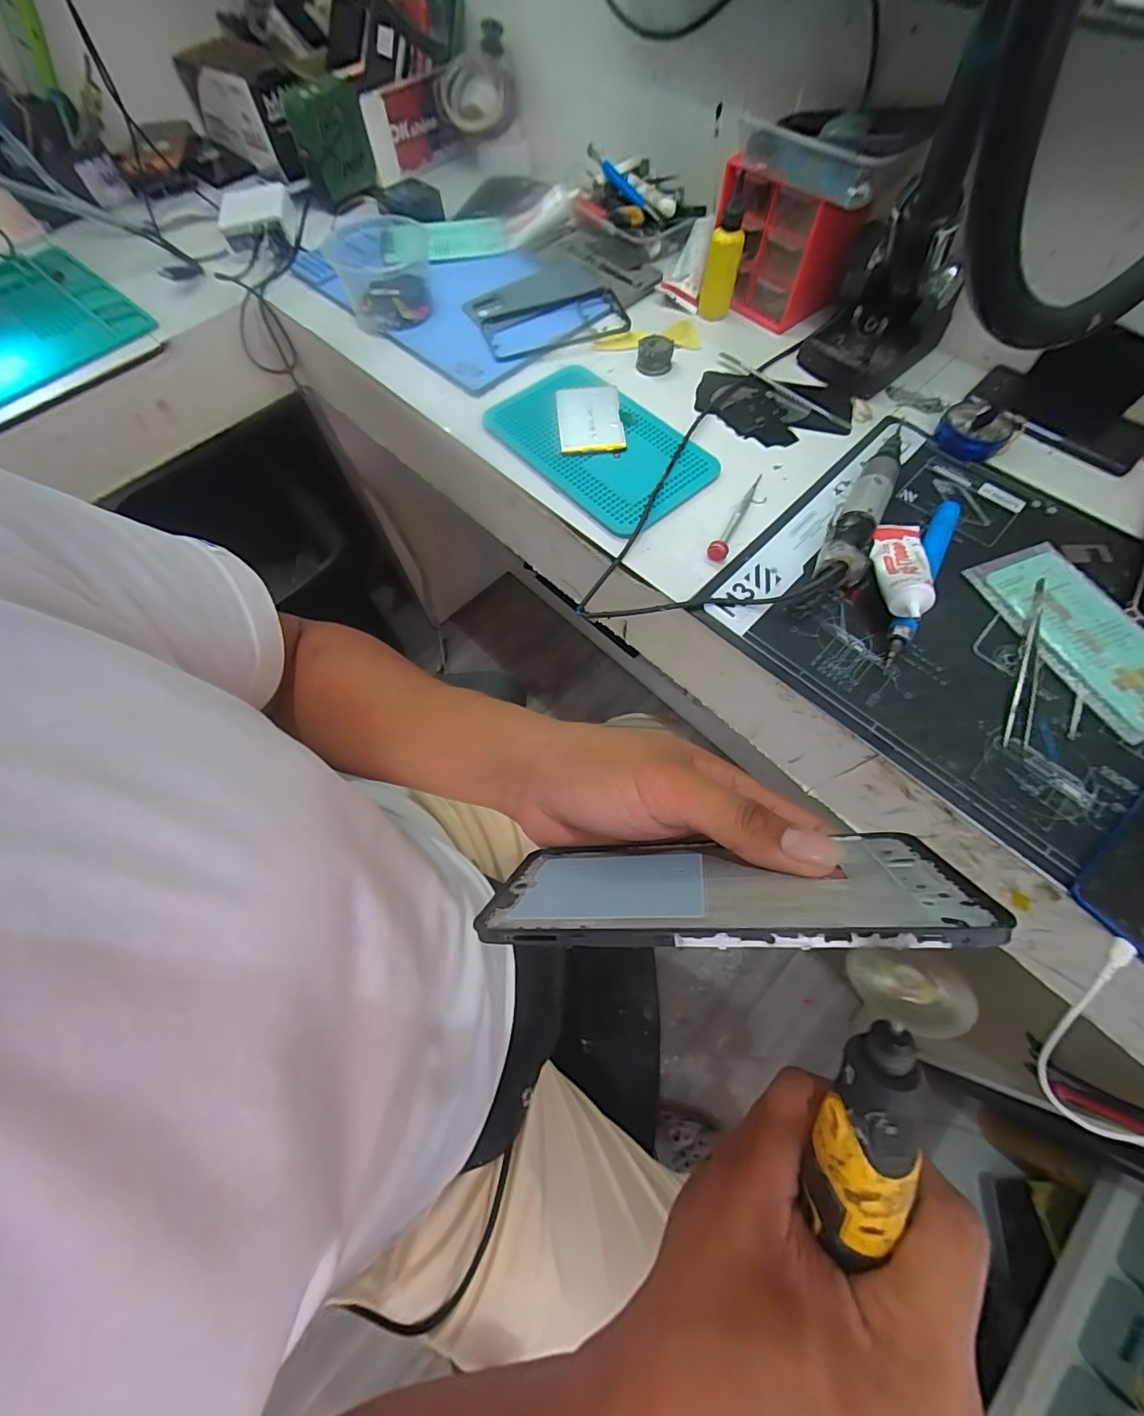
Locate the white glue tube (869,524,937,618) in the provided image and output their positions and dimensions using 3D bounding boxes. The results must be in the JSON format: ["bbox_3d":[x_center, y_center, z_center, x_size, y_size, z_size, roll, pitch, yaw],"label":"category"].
[{"bbox_3d":[0.270,-0.119,0.402,0.040,0.023,0.120,15,52,9],"label":"white glue tube"}]

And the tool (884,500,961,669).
[{"bbox_3d":[0.293,-0.107,0.405,0.023,0.018,0.174,26,69,14],"label":"tool"}]

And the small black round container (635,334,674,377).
[{"bbox_3d":[0.091,-0.390,0.537,0.038,0.027,0.031,6,66,5],"label":"small black round container"}]

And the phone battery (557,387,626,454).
[{"bbox_3d":[0.018,-0.296,0.496,0.063,0.008,0.091,-4,68,0],"label":"phone battery"}]

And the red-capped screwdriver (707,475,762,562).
[{"bbox_3d":[0.156,-0.178,0.446,0.016,0.018,0.118,29,70,15],"label":"red-capped screwdriver"}]

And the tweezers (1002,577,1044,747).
[{"bbox_3d":[0.355,-0.036,0.375,0.017,0.013,0.150,24,68,13],"label":"tweezers"}]

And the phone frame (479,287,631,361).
[{"bbox_3d":[-0.019,-0.450,0.568,0.167,0.015,0.083,-18,66,-6],"label":"phone frame"}]

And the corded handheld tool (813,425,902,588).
[{"bbox_3d":[0.264,-0.182,0.434,0.038,0.035,0.188,27,69,14],"label":"corded handheld tool"}]

